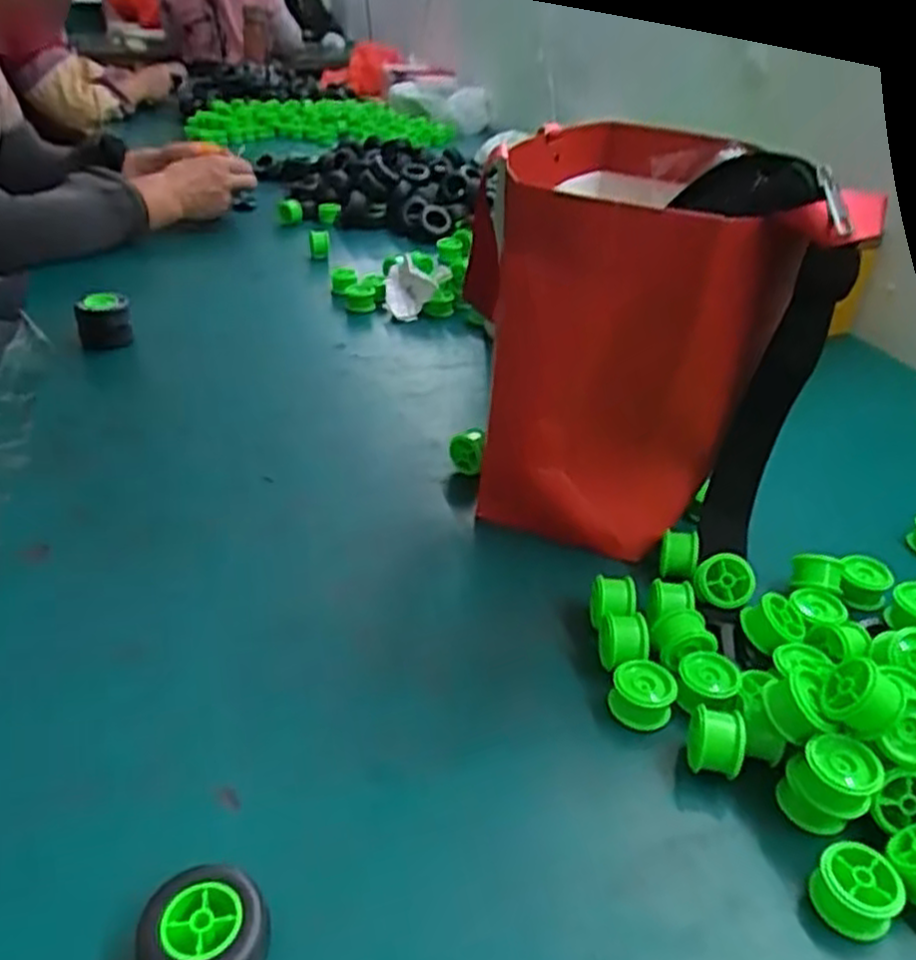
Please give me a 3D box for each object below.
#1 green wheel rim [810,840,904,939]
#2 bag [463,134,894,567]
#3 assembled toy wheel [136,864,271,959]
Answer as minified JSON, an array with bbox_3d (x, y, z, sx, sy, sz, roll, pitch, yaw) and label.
[{"bbox_3d":[0.175,0.182,0.352,0.033,0.025,0.031,3,33,-2],"label":"green wheel rim"},{"bbox_3d":[0.107,-0.121,0.598,0.213,0.261,0.287,-2,33,-8],"label":"bag"},{"bbox_3d":[-0.101,0.184,0.316,0.049,0.024,0.048,3,33,-2],"label":"assembled toy wheel"}]

